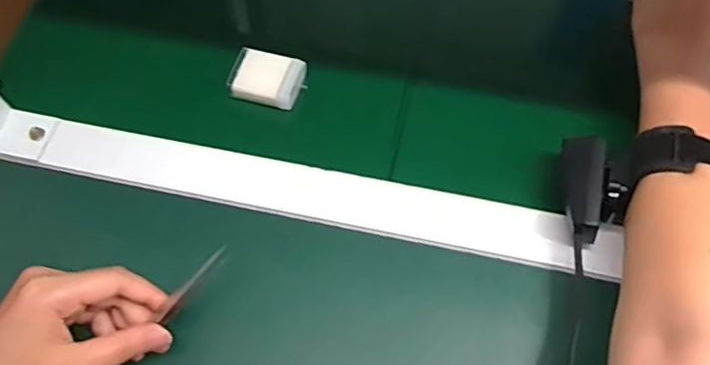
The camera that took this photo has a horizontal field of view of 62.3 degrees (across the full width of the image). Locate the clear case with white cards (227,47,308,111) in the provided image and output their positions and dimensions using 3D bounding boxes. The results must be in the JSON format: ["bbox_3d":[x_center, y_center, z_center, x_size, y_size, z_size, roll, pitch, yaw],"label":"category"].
[{"bbox_3d":[-0.069,-0.081,0.462,0.054,0.016,0.042,15,65,8],"label":"clear case with white cards"}]

